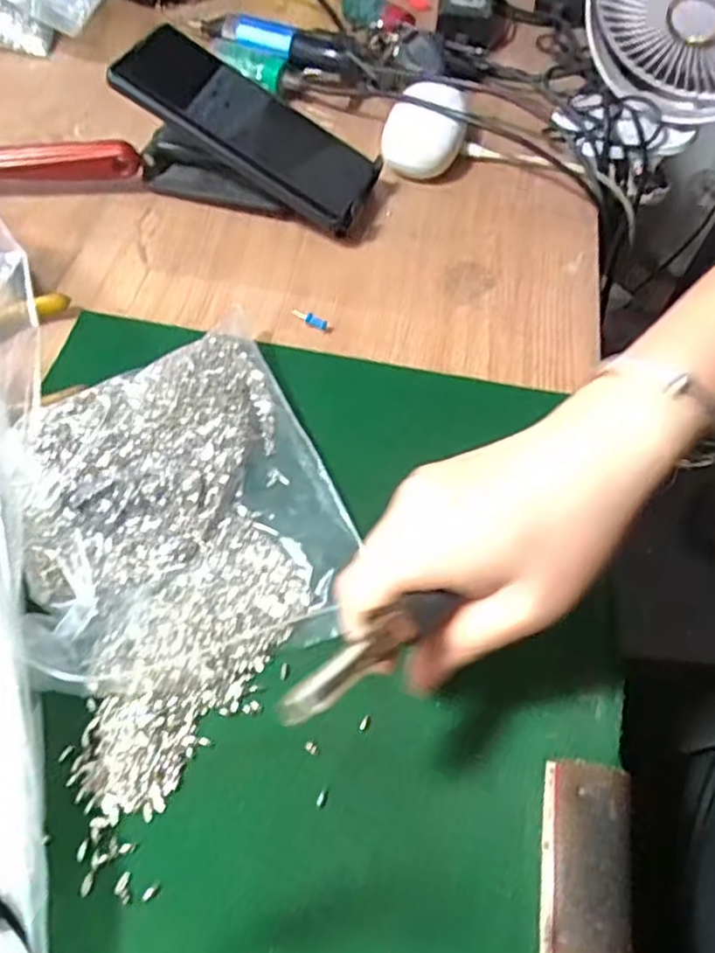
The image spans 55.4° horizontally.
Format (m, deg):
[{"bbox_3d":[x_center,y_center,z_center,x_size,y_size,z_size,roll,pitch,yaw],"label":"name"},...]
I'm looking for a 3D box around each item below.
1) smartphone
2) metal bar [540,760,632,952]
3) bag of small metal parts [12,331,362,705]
[{"bbox_3d":[-0.070,-0.226,0.443,0.173,0.017,0.077,32,60,-5],"label":"smartphone"},{"bbox_3d":[0.084,0.167,0.247,0.034,0.006,0.116,10,57,4],"label":"metal bar"},{"bbox_3d":[-0.086,0.010,0.322,0.140,0.037,0.174,-20,60,-15],"label":"bag of small metal parts"}]

